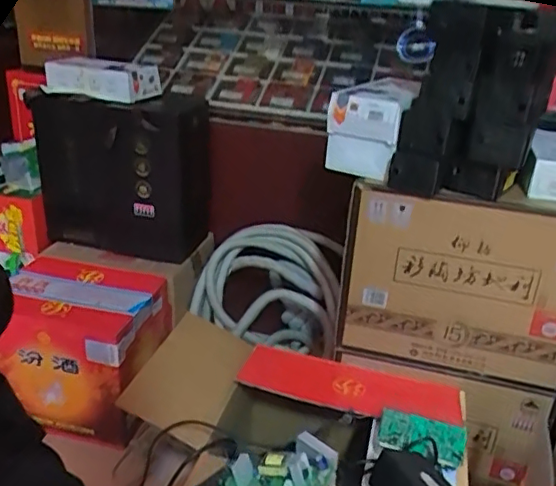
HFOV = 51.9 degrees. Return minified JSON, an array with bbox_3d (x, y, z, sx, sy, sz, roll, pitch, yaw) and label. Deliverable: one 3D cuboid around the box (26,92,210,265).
[{"bbox_3d":[-0.355,-0.158,1.313,0.349,0.336,0.189,13,27,19],"label":"box"}]

